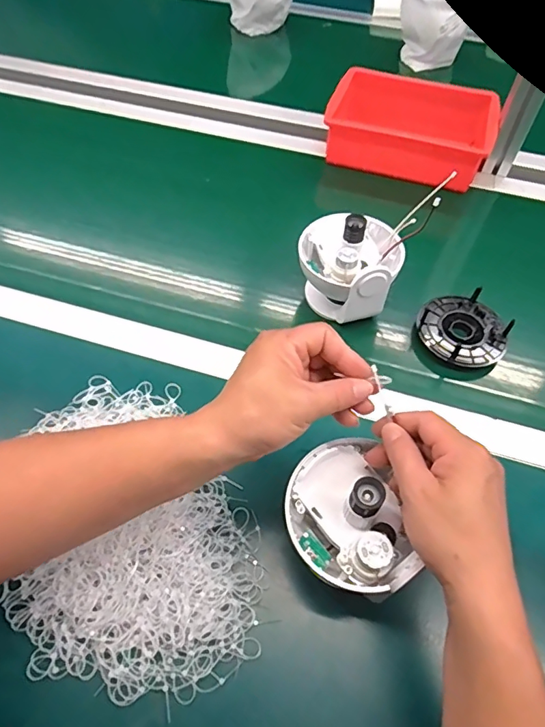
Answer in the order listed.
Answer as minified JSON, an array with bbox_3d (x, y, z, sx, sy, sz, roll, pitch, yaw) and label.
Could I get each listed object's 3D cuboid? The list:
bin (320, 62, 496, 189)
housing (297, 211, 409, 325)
[{"bbox_3d":[0.215,-0.371,0.755,0.244,0.073,0.168,19,58,11],"label":"bin"},{"bbox_3d":[0.090,-0.115,0.555,0.111,0.102,0.106,0,56,-2],"label":"housing"}]

